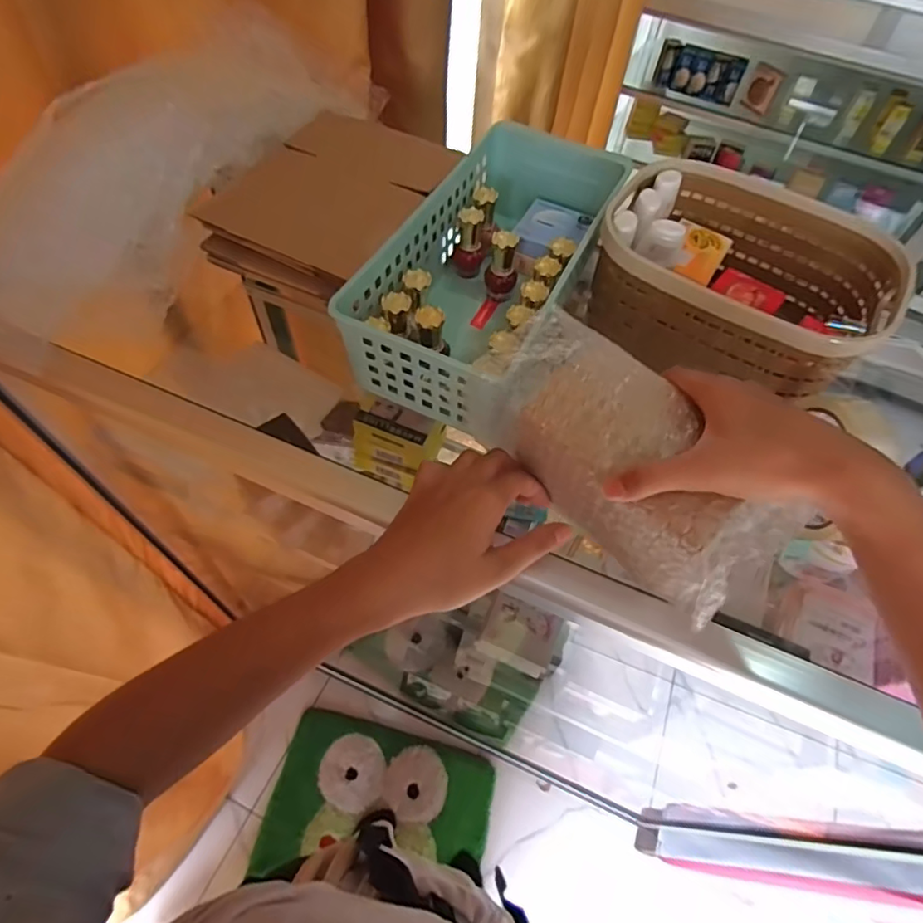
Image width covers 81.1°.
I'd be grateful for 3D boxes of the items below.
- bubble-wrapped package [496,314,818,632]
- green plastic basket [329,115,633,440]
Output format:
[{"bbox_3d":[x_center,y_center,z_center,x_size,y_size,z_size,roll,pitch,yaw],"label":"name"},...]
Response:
[{"bbox_3d":[0.103,-0.004,0.347,0.078,0.078,0.191,-37,67,-24],"label":"bubble-wrapped package"},{"bbox_3d":[0.028,-0.162,0.457,0.134,0.091,0.283,25,59,11],"label":"green plastic basket"}]

